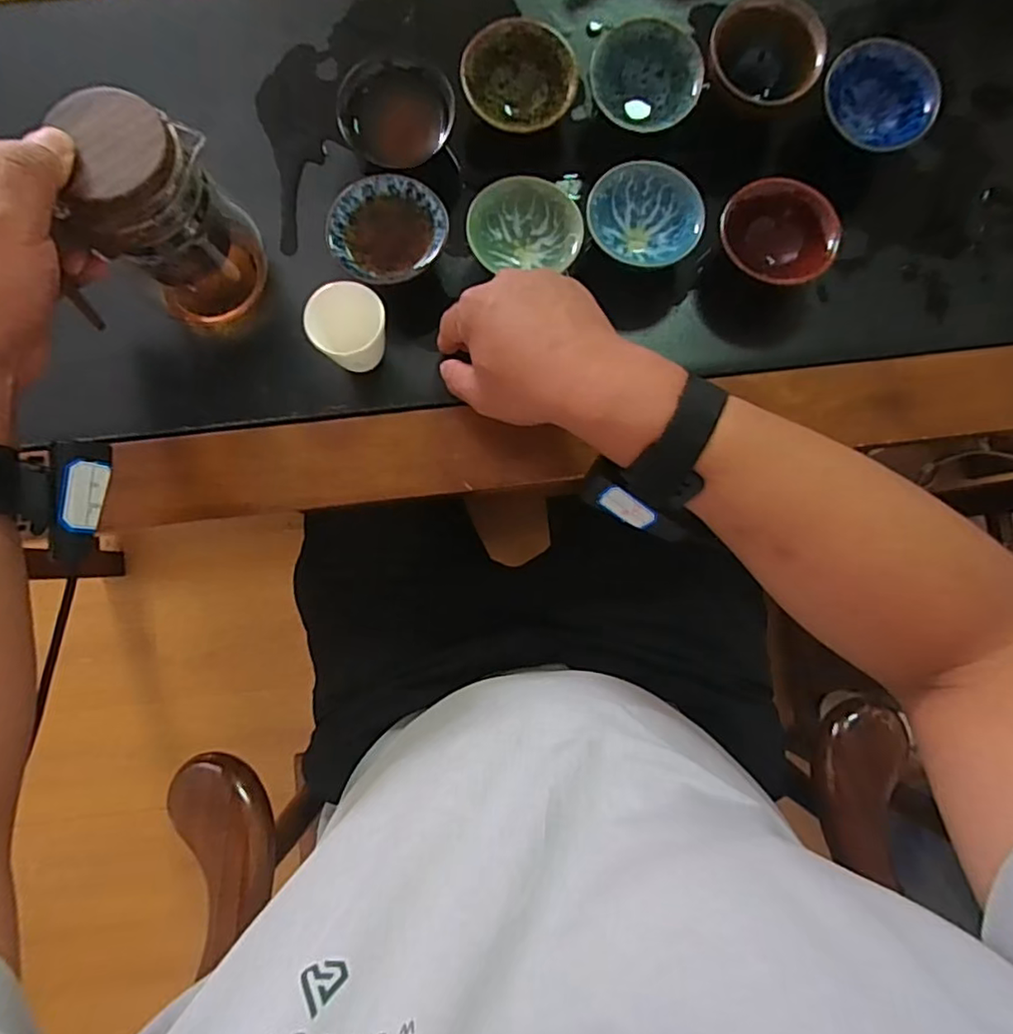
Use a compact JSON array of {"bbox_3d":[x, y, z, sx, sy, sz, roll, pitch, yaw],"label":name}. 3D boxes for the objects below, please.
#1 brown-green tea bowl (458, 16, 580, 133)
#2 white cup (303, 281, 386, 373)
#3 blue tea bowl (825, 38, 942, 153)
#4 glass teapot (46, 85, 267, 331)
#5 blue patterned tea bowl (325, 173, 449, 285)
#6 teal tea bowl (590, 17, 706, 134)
[{"bbox_3d":[0.009,-0.330,0.453,0.084,0.036,0.078,0,87,0],"label":"brown-green tea bowl"},{"bbox_3d":[-0.109,-0.134,0.427,0.054,0.056,0.056,0,87,0],"label":"white cup"},{"bbox_3d":[0.283,-0.321,0.459,0.086,0.039,0.074,-5,87,0],"label":"blue tea bowl"},{"bbox_3d":[-0.232,-0.177,0.388,0.126,0.147,0.068,-41,88,-9],"label":"glass teapot"},{"bbox_3d":[-0.087,-0.209,0.444,0.084,0.036,0.081,0,87,0],"label":"blue patterned tea bowl"},{"bbox_3d":[0.106,-0.334,0.456,0.081,0.035,0.075,0,87,0],"label":"teal tea bowl"}]

